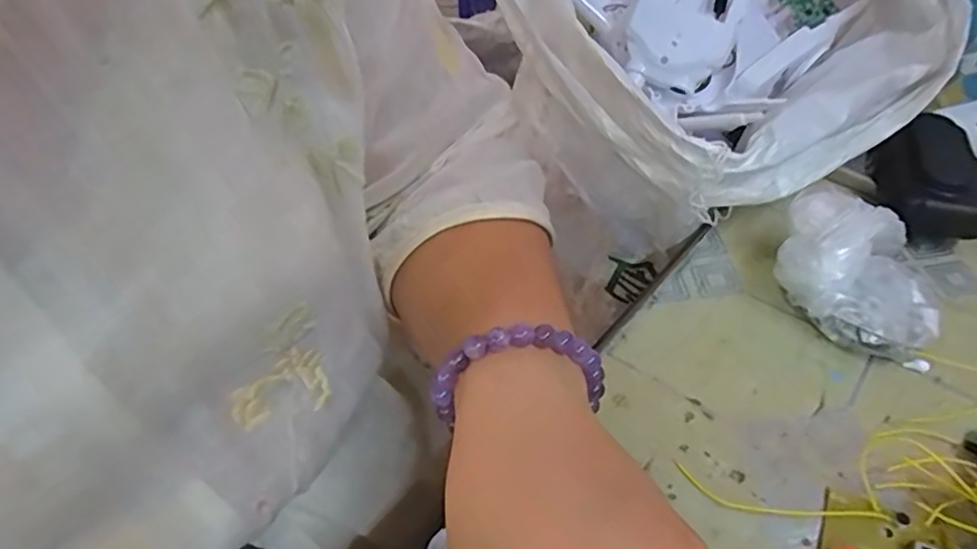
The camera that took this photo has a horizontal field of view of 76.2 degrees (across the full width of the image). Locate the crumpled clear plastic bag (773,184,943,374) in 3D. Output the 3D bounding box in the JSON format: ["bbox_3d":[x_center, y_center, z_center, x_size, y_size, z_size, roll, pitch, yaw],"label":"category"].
[{"bbox_3d":[0.179,0.001,0.303,0.074,0.052,0.055,23,48,23],"label":"crumpled clear plastic bag"}]

